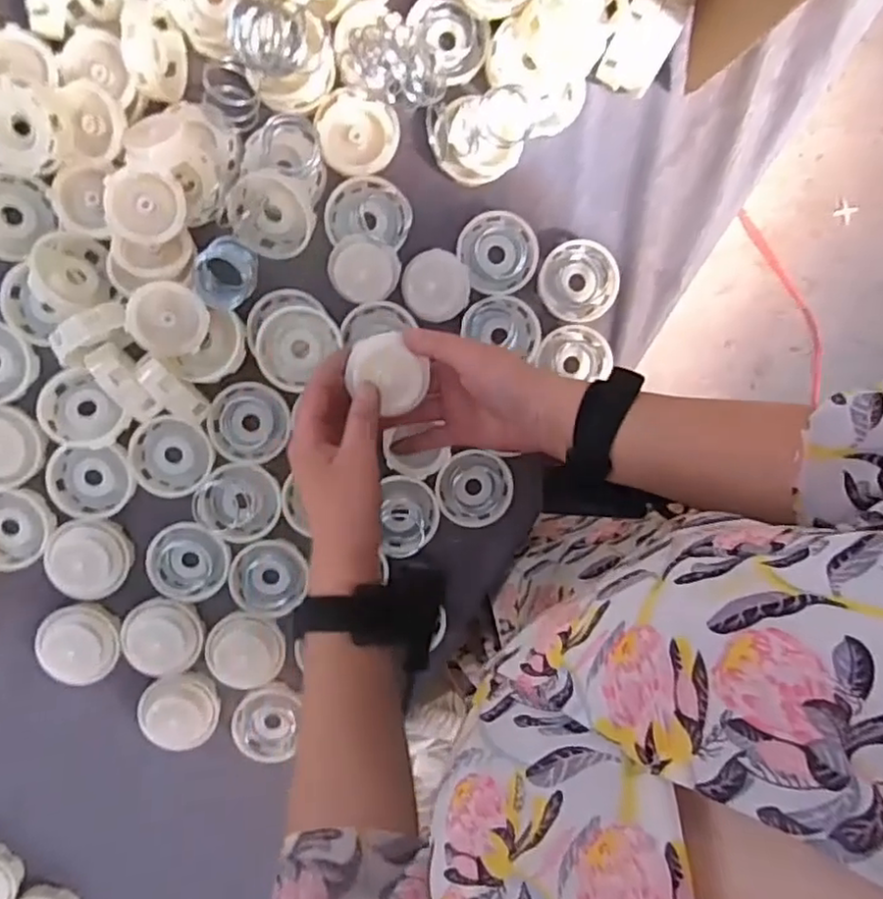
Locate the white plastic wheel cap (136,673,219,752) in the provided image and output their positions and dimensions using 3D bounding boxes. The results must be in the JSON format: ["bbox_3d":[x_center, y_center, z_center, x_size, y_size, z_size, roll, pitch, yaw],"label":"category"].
[{"bbox_3d":[-0.208,0.208,0.528,0.053,0.022,0.059,-30,100,-4],"label":"white plastic wheel cap"}]

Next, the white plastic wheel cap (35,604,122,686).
[{"bbox_3d":[-0.278,0.150,0.512,0.050,0.024,0.060,-42,98,5],"label":"white plastic wheel cap"}]

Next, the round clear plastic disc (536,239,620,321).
[{"bbox_3d":[0.107,-0.132,0.518,0.060,0.012,0.060,-1,97,-8],"label":"round clear plastic disc"}]

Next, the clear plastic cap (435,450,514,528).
[{"bbox_3d":[0.027,0.033,0.535,0.061,0.011,0.060,-1,97,-8],"label":"clear plastic cap"}]

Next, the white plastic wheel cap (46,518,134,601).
[{"bbox_3d":[-0.272,0.087,0.506,0.059,0.027,0.058,-1,97,-8],"label":"white plastic wheel cap"}]

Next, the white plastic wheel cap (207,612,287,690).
[{"bbox_3d":[-0.154,0.156,0.529,0.057,0.026,0.059,-1,97,-8],"label":"white plastic wheel cap"}]

